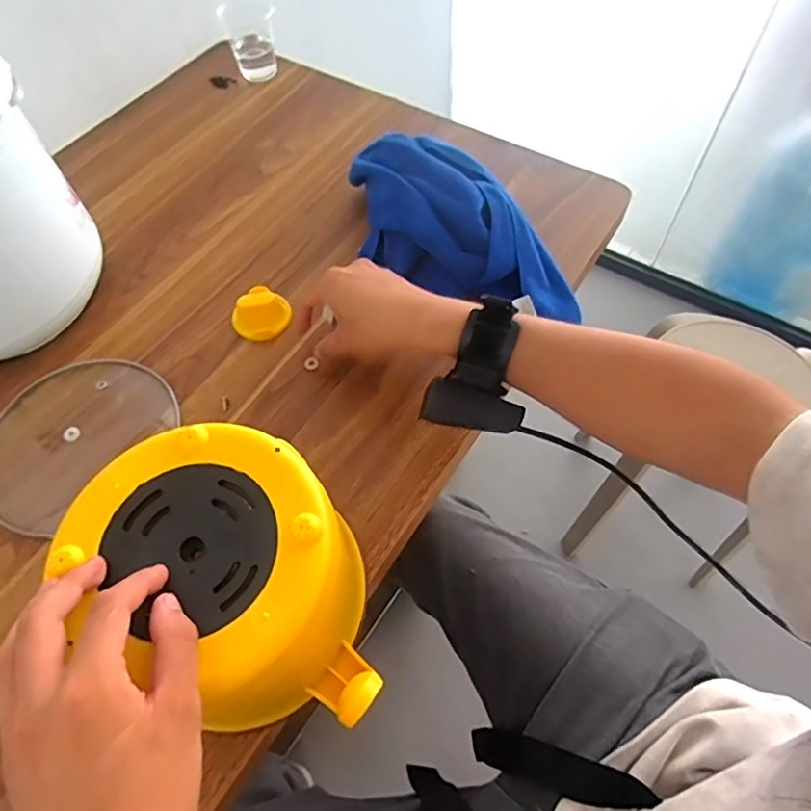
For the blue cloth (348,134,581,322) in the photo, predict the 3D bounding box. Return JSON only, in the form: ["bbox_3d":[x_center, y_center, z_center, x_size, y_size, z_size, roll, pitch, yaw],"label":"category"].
[{"bbox_3d":[0.050,-0.153,0.527,0.263,0.092,0.090,35,66,4],"label":"blue cloth"}]

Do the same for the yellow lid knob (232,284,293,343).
[{"bbox_3d":[-0.131,-0.086,0.528,0.046,0.025,0.052,28,64,17],"label":"yellow lid knob"}]

